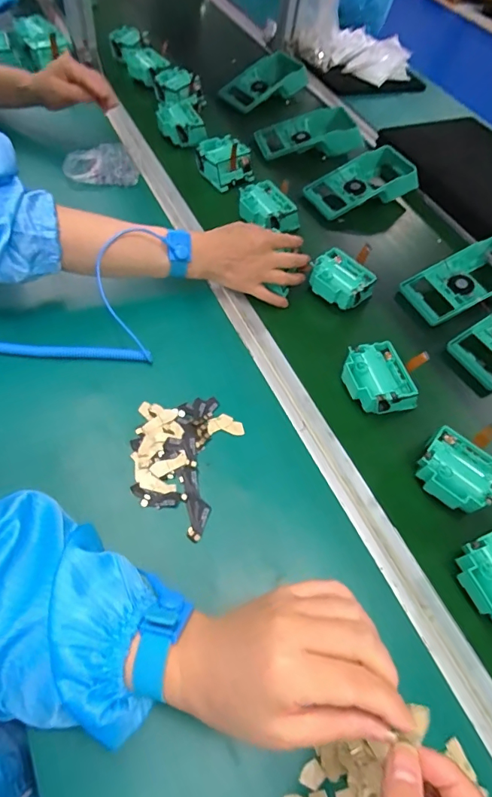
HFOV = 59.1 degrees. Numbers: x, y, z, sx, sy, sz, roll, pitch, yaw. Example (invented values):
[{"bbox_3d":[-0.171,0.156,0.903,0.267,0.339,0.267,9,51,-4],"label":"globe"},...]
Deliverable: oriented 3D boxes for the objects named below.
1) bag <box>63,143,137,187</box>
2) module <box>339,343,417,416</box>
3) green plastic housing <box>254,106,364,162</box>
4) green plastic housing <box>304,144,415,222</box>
[{"bbox_3d":[-0.218,-0.350,0.652,0.104,0.025,0.069,-6,59,-7],"label":"bag"},{"bbox_3d":[0.147,-0.021,0.492,0.070,0.039,0.075,-14,60,-12],"label":"module"},{"bbox_3d":[0.109,-0.462,0.777,0.198,0.052,0.097,-19,61,-15],"label":"green plastic housing"},{"bbox_3d":[0.189,-0.346,0.712,0.189,0.058,0.084,-25,63,-18],"label":"green plastic housing"}]

